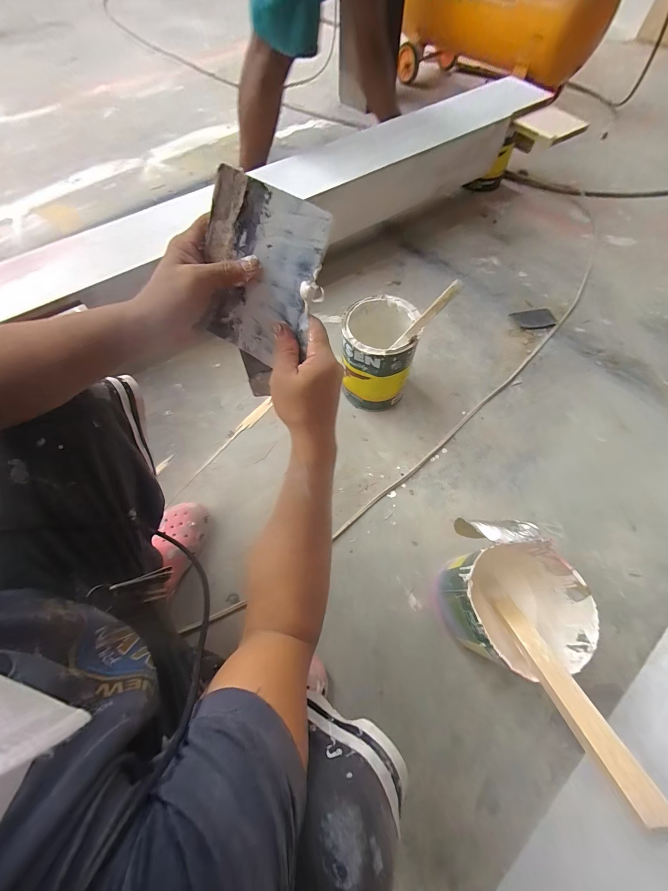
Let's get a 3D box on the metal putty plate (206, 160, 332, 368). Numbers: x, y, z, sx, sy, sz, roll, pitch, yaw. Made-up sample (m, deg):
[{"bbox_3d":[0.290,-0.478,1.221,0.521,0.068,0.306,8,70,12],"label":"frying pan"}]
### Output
[{"bbox_3d":[-0.066,-0.150,0.291,0.099,0.142,0.010,15,34,0],"label":"metal putty plate"}]

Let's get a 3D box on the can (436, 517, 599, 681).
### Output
[{"bbox_3d":[0.279,0.246,0.521,0.171,0.212,0.188,0,64,1],"label":"can"}]

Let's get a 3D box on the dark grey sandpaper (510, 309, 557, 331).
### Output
[{"bbox_3d":[0.592,-0.369,0.930,0.121,0.011,0.073,-9,64,-3],"label":"dark grey sandpaper"}]

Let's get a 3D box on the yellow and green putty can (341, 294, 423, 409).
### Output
[{"bbox_3d":[0.101,-0.216,0.746,0.150,0.212,0.191,8,65,5],"label":"yellow and green putty can"}]

